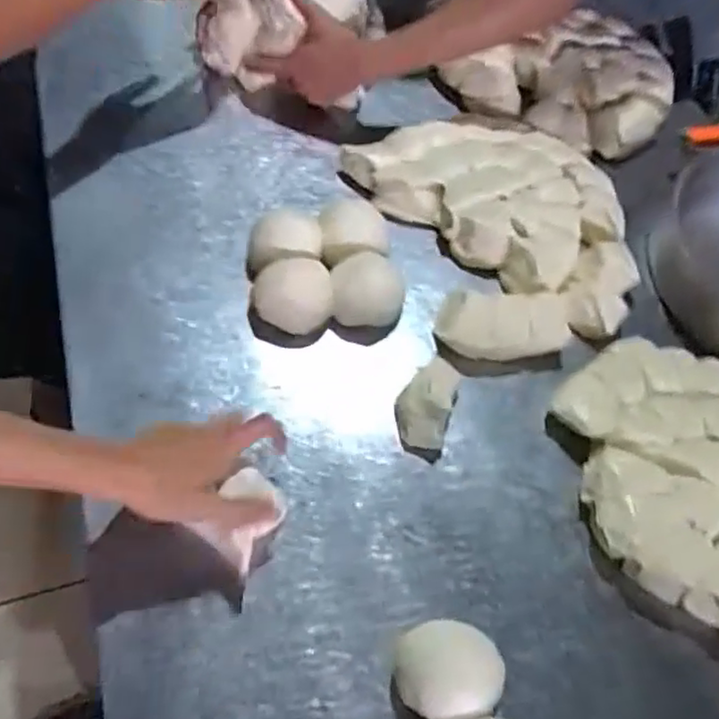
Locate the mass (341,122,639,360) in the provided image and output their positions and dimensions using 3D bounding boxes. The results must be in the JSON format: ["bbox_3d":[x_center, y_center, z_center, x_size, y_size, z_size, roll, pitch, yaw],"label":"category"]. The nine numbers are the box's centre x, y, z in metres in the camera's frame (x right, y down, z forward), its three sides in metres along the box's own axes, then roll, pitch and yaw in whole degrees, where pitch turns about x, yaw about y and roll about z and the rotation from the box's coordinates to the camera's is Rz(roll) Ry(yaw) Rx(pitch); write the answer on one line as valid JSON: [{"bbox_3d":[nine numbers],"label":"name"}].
[{"bbox_3d":[0.168,-0.157,0.743,0.276,0.040,0.320,-16,63,-16],"label":"mass"}]

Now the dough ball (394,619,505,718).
[{"bbox_3d":[0.067,0.240,0.503,0.074,0.060,0.070,3,60,-6],"label":"dough ball"}]

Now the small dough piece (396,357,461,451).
[{"bbox_3d":[0.064,0.039,0.617,0.050,0.049,0.087,18,60,3],"label":"small dough piece"}]

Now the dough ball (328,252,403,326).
[{"bbox_3d":[0.010,-0.073,0.682,0.077,0.048,0.074,3,60,-6],"label":"dough ball"}]

